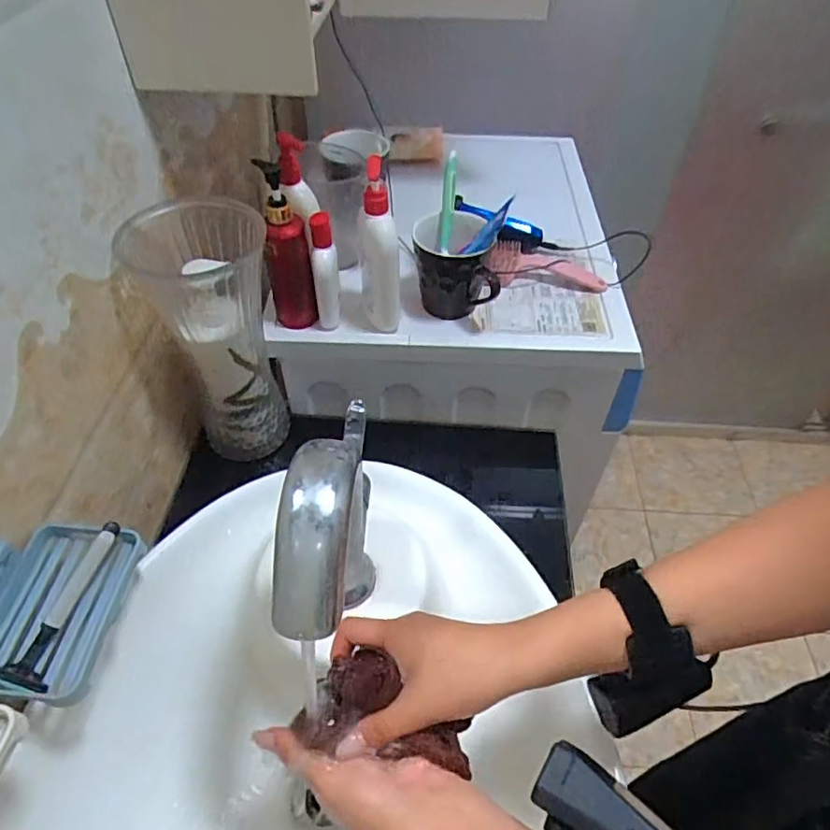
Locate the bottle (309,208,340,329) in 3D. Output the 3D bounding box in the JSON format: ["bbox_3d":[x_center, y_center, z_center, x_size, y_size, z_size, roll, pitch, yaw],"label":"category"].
[{"bbox_3d":[-0.105,-0.167,0.693,0.027,0.137,0.030,-19,51,-17],"label":"bottle"}]

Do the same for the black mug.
[{"bbox_3d":[0.051,-0.182,0.735,0.106,0.104,0.107,7,48,5],"label":"black mug"}]

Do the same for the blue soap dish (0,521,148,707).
[{"bbox_3d":[-0.266,0.131,0.424,0.093,0.050,0.129,4,48,2],"label":"blue soap dish"}]

